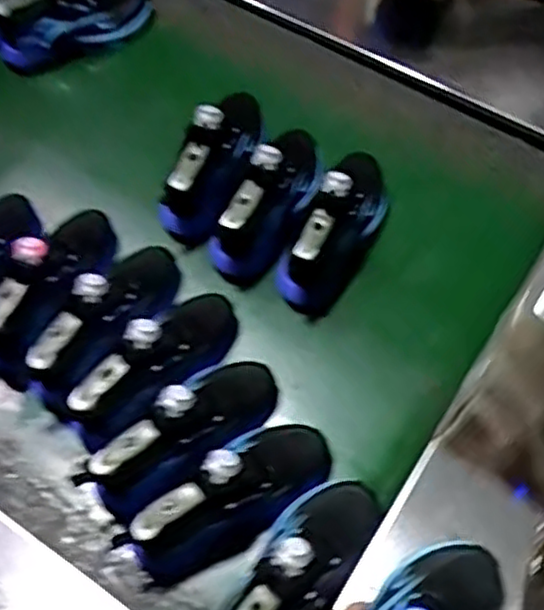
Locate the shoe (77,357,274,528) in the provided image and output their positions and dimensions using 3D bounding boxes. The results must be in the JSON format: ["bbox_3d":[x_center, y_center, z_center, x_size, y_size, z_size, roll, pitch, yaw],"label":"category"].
[{"bbox_3d":[-0.092,0.138,0.780,0.089,0.150,0.228,37,70,18],"label":"shoe"}]

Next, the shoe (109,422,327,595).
[{"bbox_3d":[-0.043,0.193,0.737,0.230,0.119,0.091,-36,68,-15],"label":"shoe"}]

